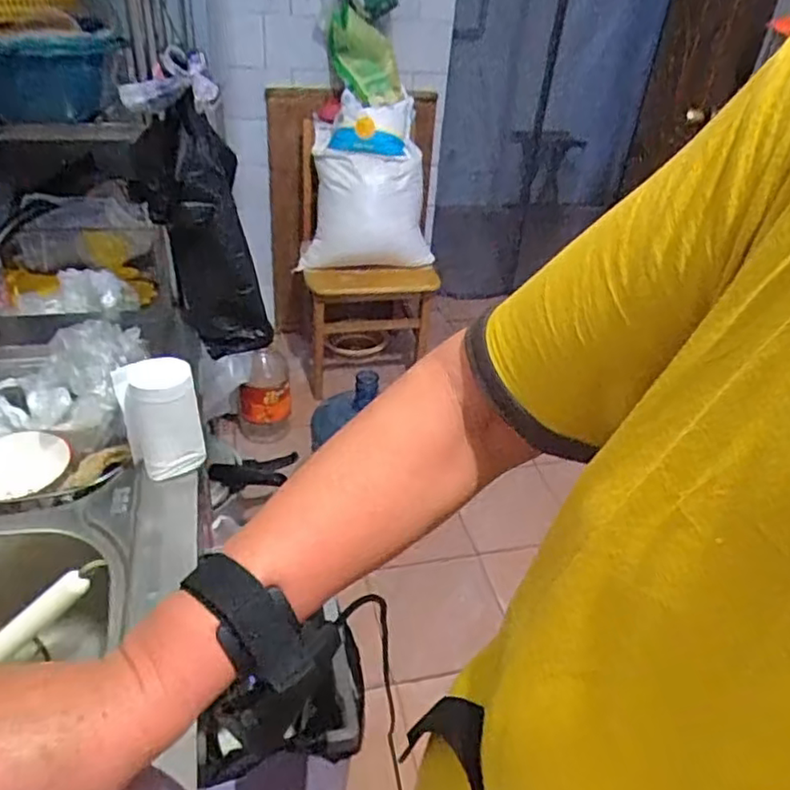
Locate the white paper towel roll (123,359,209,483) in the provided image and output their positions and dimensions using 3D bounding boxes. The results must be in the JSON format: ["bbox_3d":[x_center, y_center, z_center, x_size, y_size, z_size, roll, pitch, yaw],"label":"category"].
[{"bbox_3d":[-0.248,0.028,0.701,0.064,0.126,0.058,-12,39,-22],"label":"white paper towel roll"}]

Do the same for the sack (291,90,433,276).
[{"bbox_3d":[-0.098,-0.600,1.863,0.422,0.434,0.223,-20,42,-30],"label":"sack"}]

